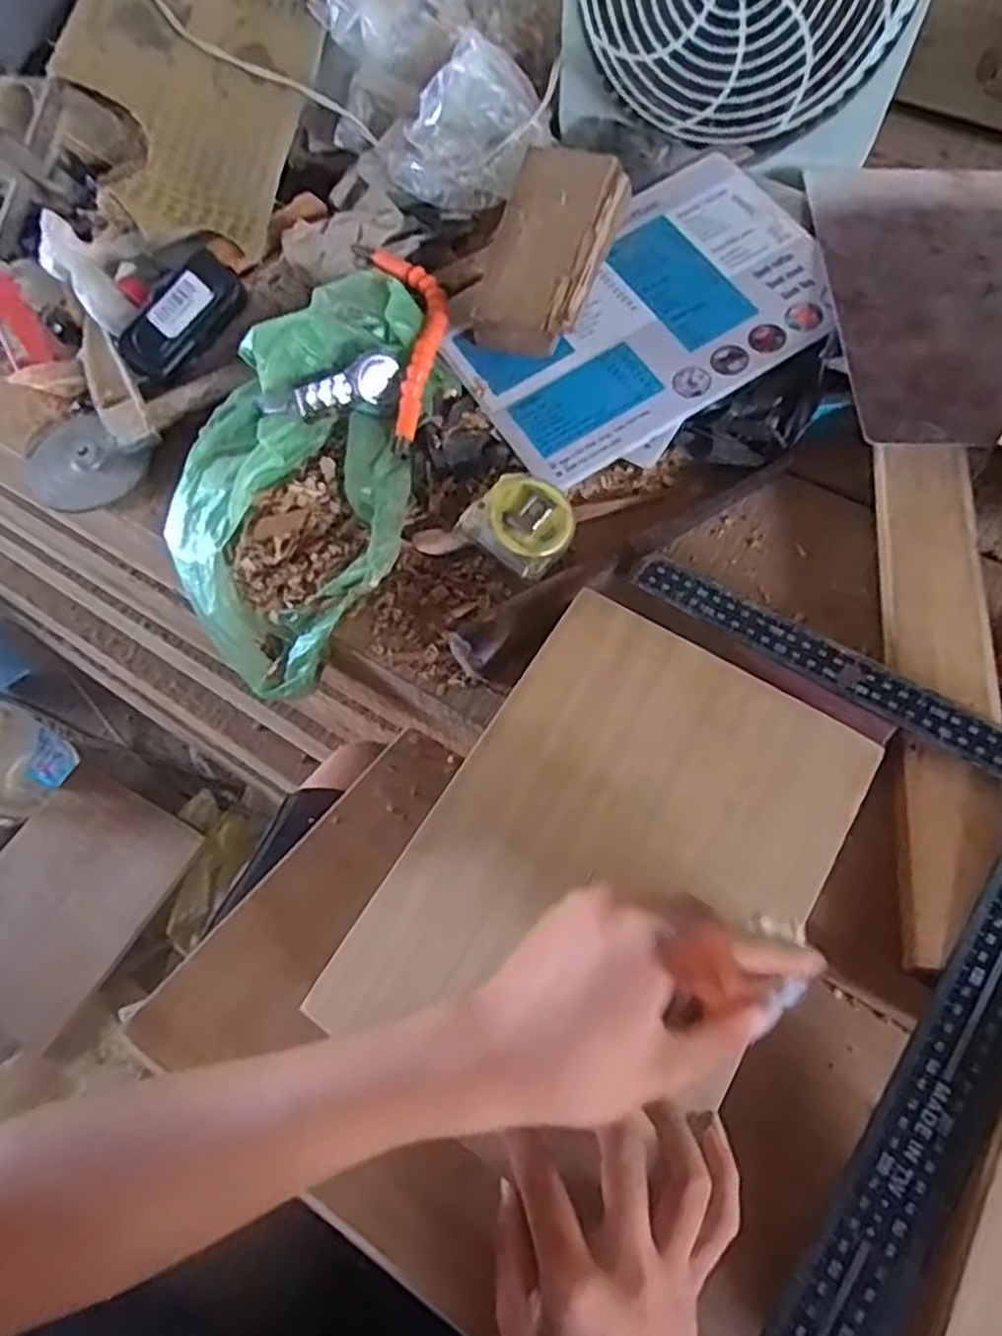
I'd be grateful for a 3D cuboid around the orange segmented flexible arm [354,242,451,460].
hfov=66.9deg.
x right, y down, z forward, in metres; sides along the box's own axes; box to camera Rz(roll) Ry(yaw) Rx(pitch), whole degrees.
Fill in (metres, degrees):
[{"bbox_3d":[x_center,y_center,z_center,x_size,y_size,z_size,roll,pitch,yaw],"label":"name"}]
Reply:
[{"bbox_3d":[-0.067,-0.258,0.583,0.061,0.026,0.209,-11,61,-5],"label":"orange segmented flexible arm"}]

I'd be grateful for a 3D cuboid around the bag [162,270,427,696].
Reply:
[{"bbox_3d":[-0.144,-0.141,0.535,0.159,0.062,0.309,9,78,6],"label":"bag"}]

